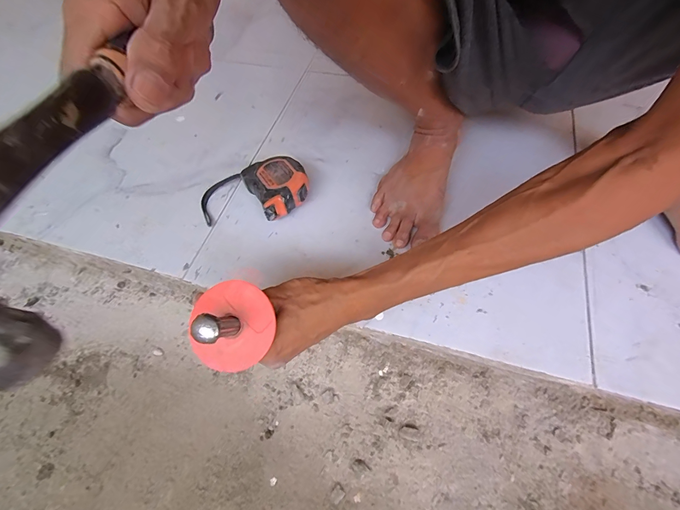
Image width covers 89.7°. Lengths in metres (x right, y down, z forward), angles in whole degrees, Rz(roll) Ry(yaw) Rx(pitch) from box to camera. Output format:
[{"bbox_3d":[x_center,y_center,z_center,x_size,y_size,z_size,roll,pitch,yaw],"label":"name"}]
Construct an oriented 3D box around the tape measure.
[{"bbox_3d":[-0.128,-0.088,0.499,0.166,0.054,0.107,-2,58,2],"label":"tape measure"}]

